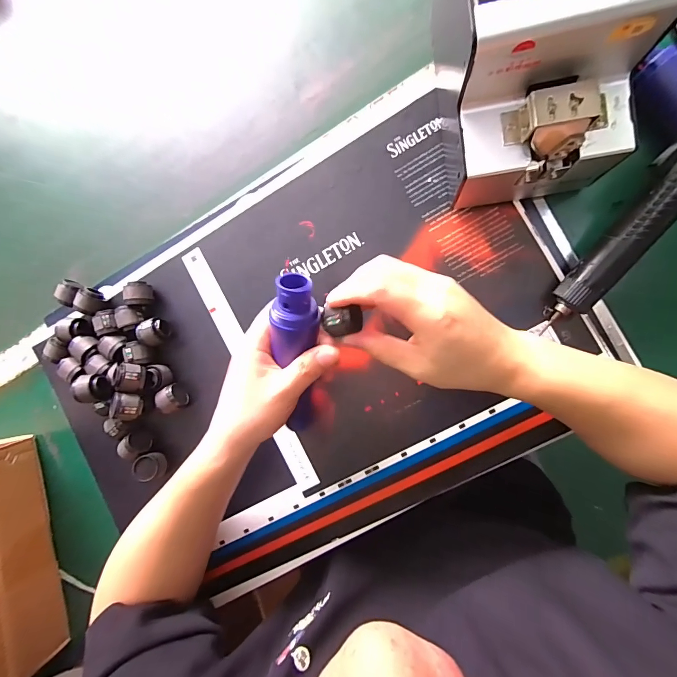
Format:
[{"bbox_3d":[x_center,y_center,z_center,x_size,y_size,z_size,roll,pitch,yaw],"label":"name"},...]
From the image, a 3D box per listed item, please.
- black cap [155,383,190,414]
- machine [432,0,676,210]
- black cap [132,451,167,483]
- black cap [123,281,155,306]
[{"bbox_3d":[-0.185,0.066,0.407,0.026,0.028,0.028,0,90,9],"label":"black cap"},{"bbox_3d":[0.154,-0.221,0.287,0.124,0.147,0.176,-7,89,9],"label":"machine"},{"bbox_3d":[-0.208,0.141,0.403,0.032,0.018,0.028,-28,85,8],"label":"black cap"},{"bbox_3d":[-0.219,-0.049,0.405,0.023,0.024,0.027,9,91,9],"label":"black cap"}]

